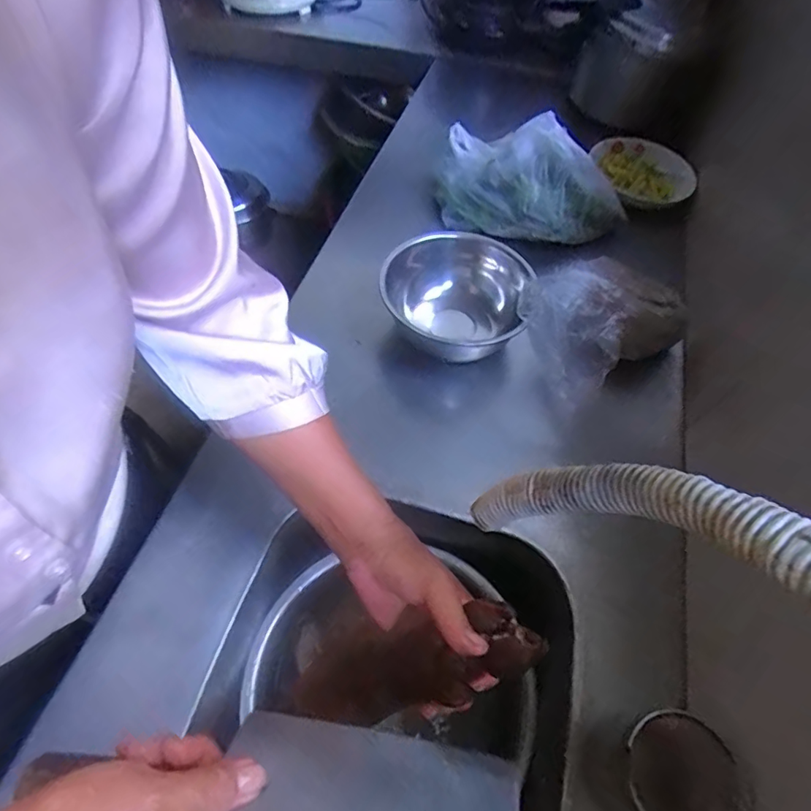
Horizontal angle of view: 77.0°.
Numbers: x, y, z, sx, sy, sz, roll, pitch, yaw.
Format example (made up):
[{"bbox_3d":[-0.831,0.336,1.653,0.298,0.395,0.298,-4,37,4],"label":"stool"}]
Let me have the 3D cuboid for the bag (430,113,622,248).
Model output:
[{"bbox_3d":[0.182,-0.314,0.718,0.265,0.133,0.111,15,57,4],"label":"bag"}]

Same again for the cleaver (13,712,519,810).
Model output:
[{"bbox_3d":[-0.076,0.218,0.295,0.273,0.026,0.066,0,21,14],"label":"cleaver"}]

